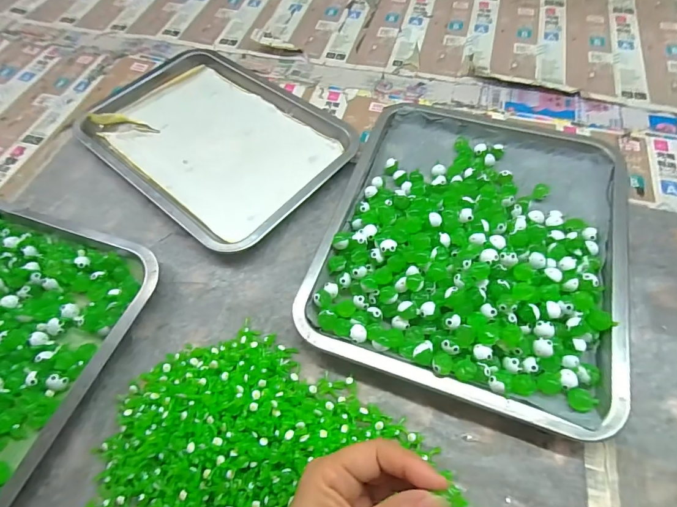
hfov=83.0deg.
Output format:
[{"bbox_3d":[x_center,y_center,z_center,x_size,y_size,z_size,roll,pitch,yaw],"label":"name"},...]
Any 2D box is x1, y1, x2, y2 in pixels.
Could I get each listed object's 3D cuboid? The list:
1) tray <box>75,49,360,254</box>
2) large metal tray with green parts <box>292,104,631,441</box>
[{"bbox_3d":[-0.149,-0.145,0.457,0.317,0.019,0.218,36,67,21],"label":"tray"},{"bbox_3d":[0.126,-0.025,0.362,0.261,0.037,0.304,16,62,13],"label":"large metal tray with green parts"}]

